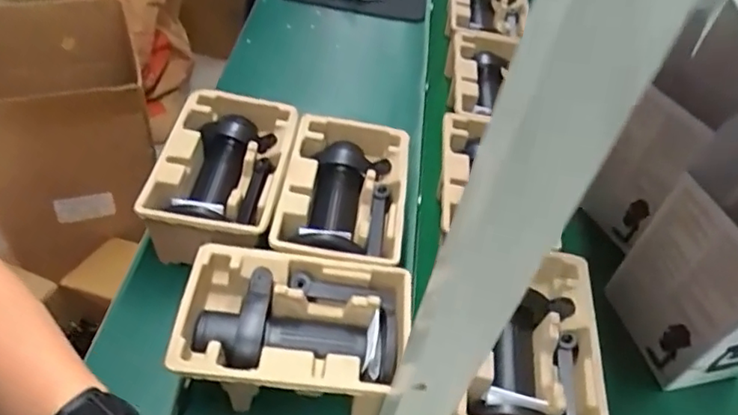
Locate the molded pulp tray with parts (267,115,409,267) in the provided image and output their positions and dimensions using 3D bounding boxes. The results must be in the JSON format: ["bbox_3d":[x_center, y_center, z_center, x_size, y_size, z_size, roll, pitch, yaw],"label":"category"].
[{"bbox_3d":[-0.030,-0.010,0.738,0.145,0.099,0.224,5,54,2],"label":"molded pulp tray with parts"}]

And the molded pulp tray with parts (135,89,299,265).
[{"bbox_3d":[-0.178,-0.046,0.730,0.147,0.081,0.236,4,54,2],"label":"molded pulp tray with parts"}]

